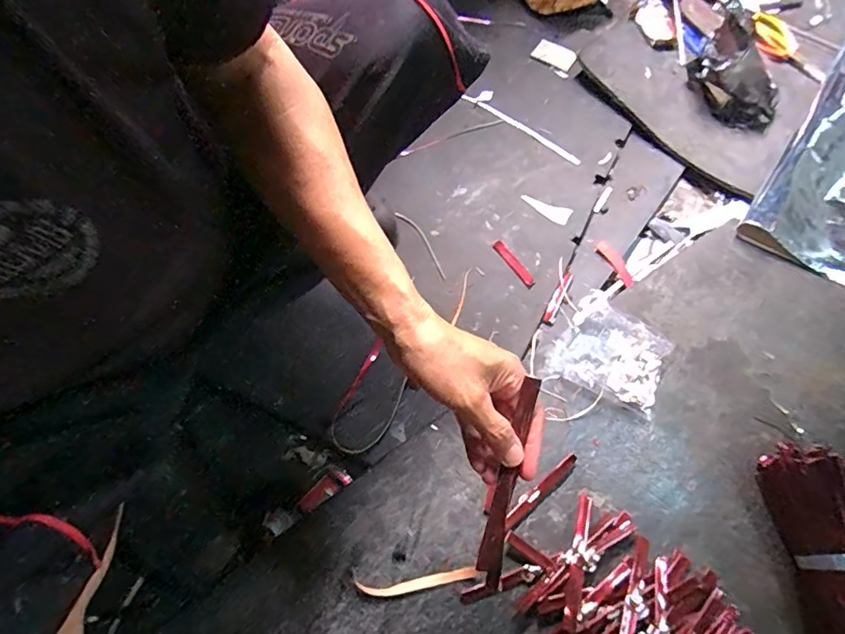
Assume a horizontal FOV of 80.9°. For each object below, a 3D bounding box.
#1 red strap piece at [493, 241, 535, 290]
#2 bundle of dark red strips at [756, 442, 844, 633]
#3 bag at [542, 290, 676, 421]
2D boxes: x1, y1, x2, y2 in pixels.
[{"bbox_3d":[0.130,-0.075,0.698,0.016,0.008,0.080,-32,71,-16],"label":"red strap piece"},{"bbox_3d":[0.439,0.267,0.531,0.076,0.058,0.256,0,65,-3],"label":"bundle of dark red strips"},{"bbox_3d":[0.245,0.045,0.642,0.142,0.039,0.115,24,66,8],"label":"bag"}]

